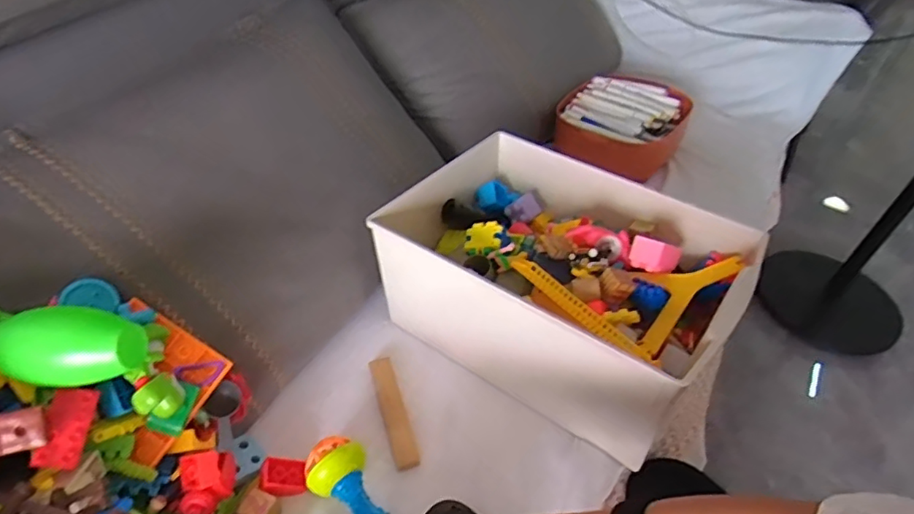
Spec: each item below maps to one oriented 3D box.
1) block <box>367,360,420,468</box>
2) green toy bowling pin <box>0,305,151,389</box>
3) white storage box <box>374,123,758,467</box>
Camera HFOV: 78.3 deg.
[{"bbox_3d":[-0.076,0.183,0.674,0.029,0.010,0.149,-10,45,-17],"label":"block"},{"bbox_3d":[-0.371,0.071,0.478,0.211,0.057,0.061,-1,42,11],"label":"green toy bowling pin"},{"bbox_3d":[0.123,0.013,0.739,0.406,0.163,0.298,29,48,23],"label":"white storage box"}]

